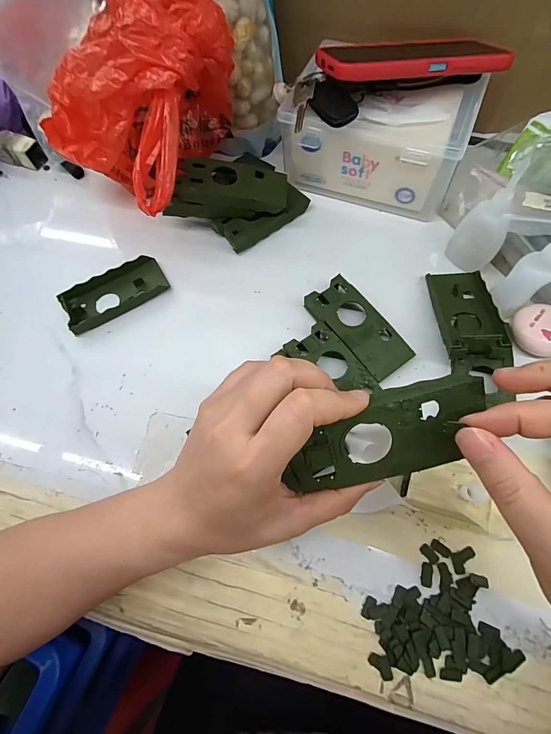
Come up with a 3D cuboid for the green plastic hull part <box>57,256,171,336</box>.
[{"bbox_3d":[-0.164,-0.077,0.367,0.102,0.016,0.047,-30,68,-9],"label":"green plastic hull part"}]

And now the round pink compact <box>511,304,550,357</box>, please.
[{"bbox_3d":[0.235,-0.032,0.314,0.041,0.014,0.050,-8,66,0],"label":"round pink compact"}]

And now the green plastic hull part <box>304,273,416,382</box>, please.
[{"bbox_3d":[0.076,-0.037,0.329,0.045,0.007,0.103,-36,73,-12],"label":"green plastic hull part"}]

